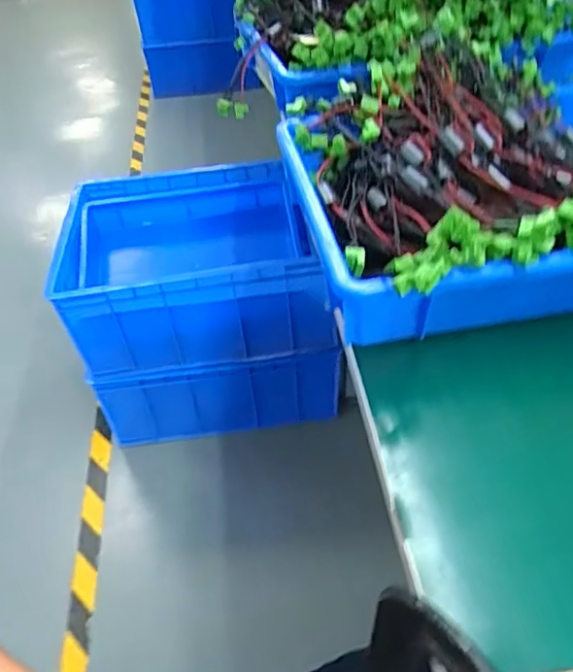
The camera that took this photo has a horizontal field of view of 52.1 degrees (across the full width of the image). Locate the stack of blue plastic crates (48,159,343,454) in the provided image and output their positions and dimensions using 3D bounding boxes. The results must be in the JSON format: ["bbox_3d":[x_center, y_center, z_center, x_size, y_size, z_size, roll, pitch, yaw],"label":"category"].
[{"bbox_3d":[-0.177,-0.067,1.307,0.499,0.457,0.398,-9,44,-5],"label":"stack of blue plastic crates"}]

